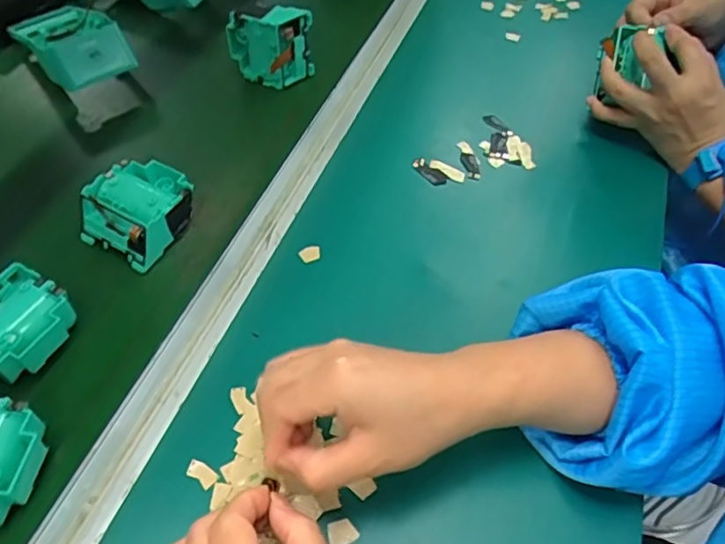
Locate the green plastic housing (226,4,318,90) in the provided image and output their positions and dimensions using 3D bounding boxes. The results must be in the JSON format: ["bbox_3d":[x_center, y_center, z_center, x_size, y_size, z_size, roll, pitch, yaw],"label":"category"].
[{"bbox_3d":[-0.095,-0.228,0.605,0.080,0.081,0.037,23,55,16],"label":"green plastic housing"}]

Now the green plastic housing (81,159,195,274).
[{"bbox_3d":[-0.182,-0.049,0.491,0.075,0.045,0.076,26,56,18],"label":"green plastic housing"}]

